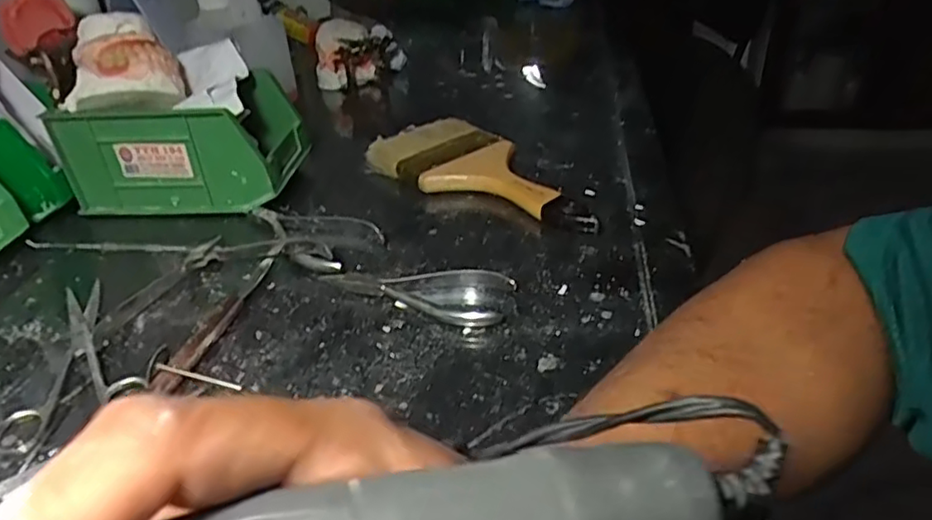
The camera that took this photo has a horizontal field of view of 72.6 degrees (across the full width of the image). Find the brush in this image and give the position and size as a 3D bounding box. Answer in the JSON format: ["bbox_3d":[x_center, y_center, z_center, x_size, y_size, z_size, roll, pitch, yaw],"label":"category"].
[{"bbox_3d":[0.021,-0.075,0.521,0.225,0.028,0.095,26,43,37],"label":"brush"}]

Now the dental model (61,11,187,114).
[{"bbox_3d":[-0.259,-0.149,0.488,0.077,0.039,0.074,-2,70,-15],"label":"dental model"}]

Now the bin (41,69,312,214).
[{"bbox_3d":[-0.230,-0.098,0.531,0.167,0.083,0.098,0,33,6],"label":"bin"}]

